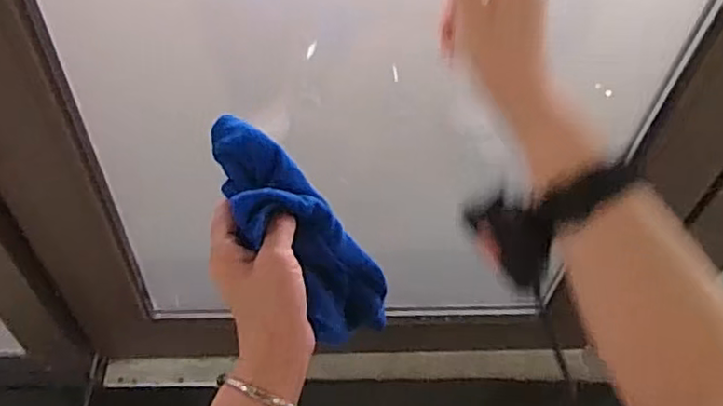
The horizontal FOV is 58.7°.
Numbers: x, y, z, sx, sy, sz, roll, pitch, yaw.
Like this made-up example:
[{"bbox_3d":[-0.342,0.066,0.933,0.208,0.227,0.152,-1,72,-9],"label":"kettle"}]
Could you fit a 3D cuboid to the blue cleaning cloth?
[{"bbox_3d":[-0.044,0.028,0.463,0.069,0.045,0.193,-45,109,-29],"label":"blue cleaning cloth"}]

